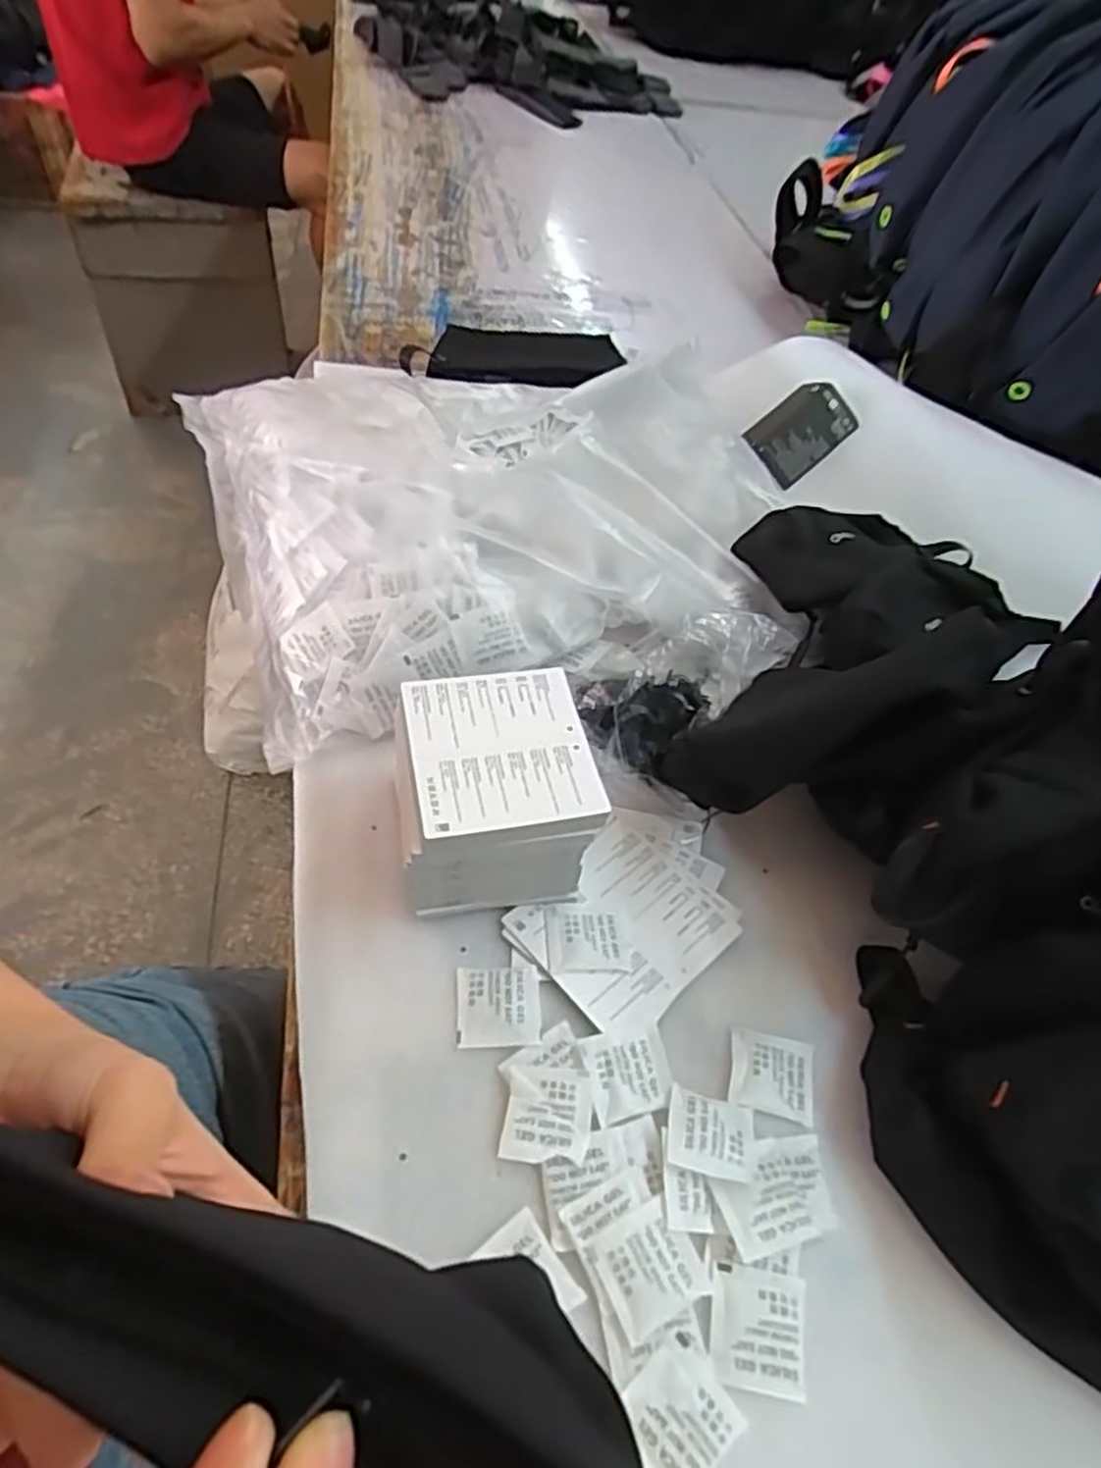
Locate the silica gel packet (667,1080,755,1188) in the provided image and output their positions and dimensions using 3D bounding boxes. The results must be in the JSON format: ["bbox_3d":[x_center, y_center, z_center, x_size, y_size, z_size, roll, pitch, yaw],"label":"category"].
[{"bbox_3d":[0.074,0.183,0.355,0.040,0.008,0.036,14,52,6],"label":"silica gel packet"}]

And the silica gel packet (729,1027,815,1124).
[{"bbox_3d":[0.110,0.169,0.386,0.042,0.008,0.039,12,52,4],"label":"silica gel packet"}]

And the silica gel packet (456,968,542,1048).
[{"bbox_3d":[-0.026,0.136,0.387,0.042,0.004,0.038,1,52,-4],"label":"silica gel packet"}]

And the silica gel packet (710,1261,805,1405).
[{"bbox_3d":[0.085,0.245,0.319,0.039,0.005,0.040,10,52,3],"label":"silica gel packet"}]

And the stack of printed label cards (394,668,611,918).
[{"bbox_3d":[-0.031,0.031,0.421,0.097,0.078,0.101,-6,53,-9],"label":"stack of printed label cards"}]

